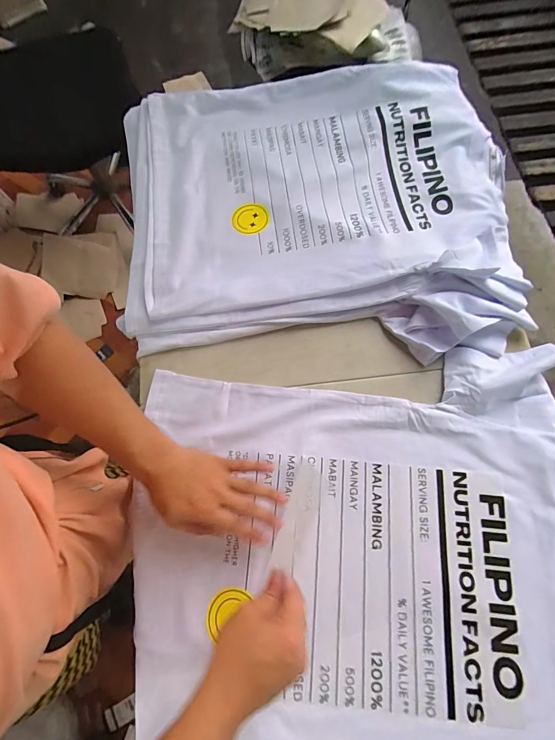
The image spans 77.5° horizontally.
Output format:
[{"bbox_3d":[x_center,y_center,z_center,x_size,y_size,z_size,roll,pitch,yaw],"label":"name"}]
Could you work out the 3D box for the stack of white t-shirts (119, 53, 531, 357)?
[{"bbox_3d":[0.052,-0.288,0.579,0.653,0.057,0.553,-1,74,0],"label":"stack of white t-shirts"}]

